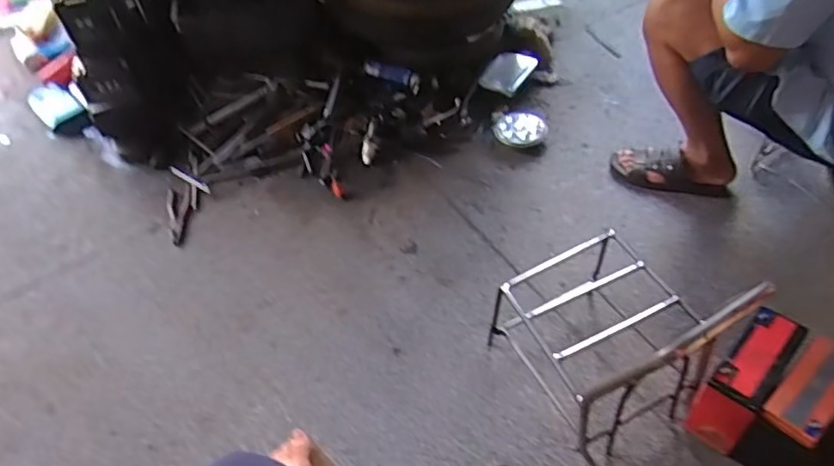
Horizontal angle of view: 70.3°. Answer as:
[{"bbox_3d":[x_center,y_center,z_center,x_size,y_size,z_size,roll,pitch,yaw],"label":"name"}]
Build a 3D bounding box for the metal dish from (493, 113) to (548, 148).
[{"bbox_3d":[0.262,-0.267,1.499,0.135,0.023,0.116,22,54,24],"label":"metal dish"}]

